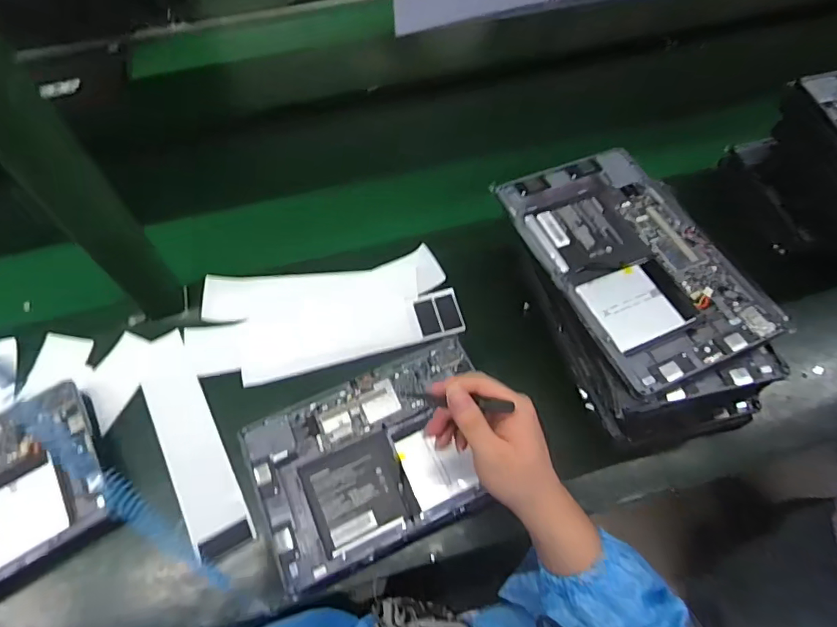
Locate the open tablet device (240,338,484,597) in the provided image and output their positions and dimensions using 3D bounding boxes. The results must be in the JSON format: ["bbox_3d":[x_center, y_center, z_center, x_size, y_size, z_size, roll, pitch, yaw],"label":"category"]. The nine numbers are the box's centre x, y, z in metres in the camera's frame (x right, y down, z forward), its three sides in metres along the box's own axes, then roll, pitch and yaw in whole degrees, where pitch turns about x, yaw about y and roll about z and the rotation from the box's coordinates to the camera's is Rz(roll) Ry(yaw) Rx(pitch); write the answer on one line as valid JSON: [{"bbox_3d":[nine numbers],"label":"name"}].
[{"bbox_3d":[-0.040,0.142,0.496,0.244,0.012,0.160,-23,61,-11],"label":"open tablet device"}]

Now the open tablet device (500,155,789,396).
[{"bbox_3d":[0.208,-0.061,0.481,0.171,0.018,0.260,-22,60,-10],"label":"open tablet device"}]

